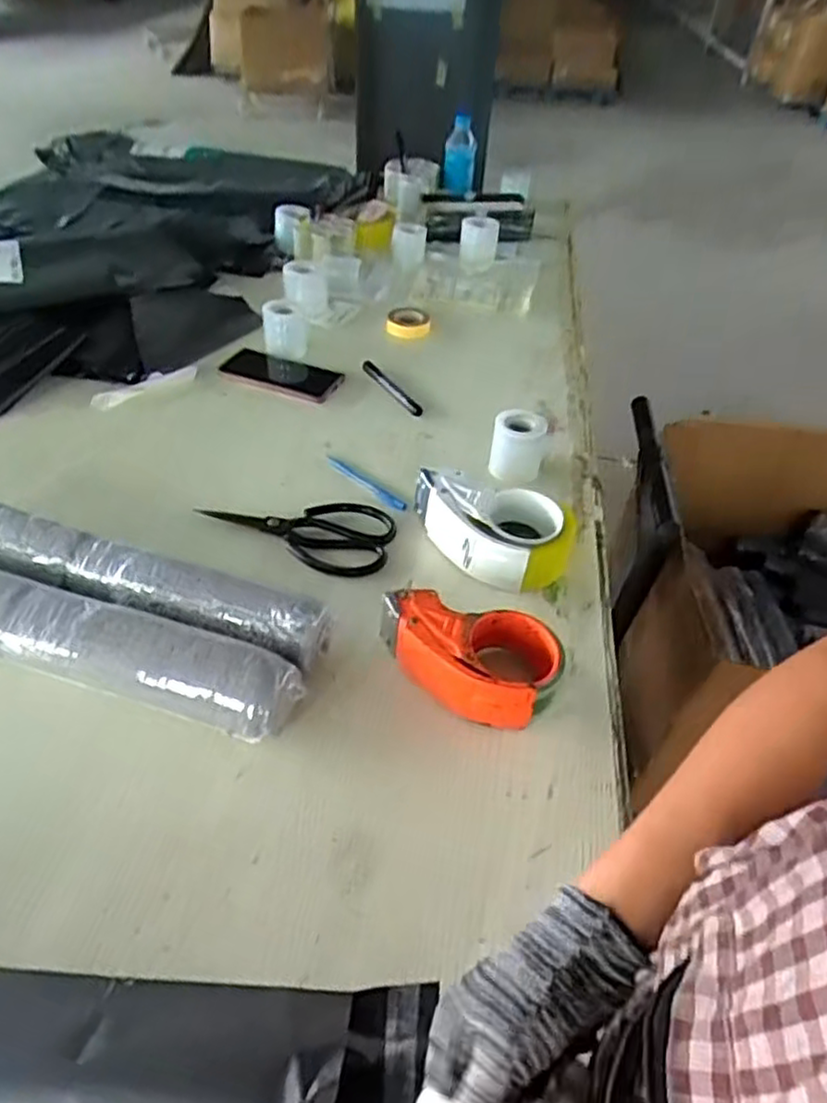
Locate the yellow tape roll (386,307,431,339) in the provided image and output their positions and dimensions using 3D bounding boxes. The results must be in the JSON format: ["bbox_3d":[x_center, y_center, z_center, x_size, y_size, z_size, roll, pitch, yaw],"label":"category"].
[{"bbox_3d":[-0.008,-0.343,1.053,0.068,0.022,0.077,3,43,-1],"label":"yellow tape roll"}]

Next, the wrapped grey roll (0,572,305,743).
[{"bbox_3d":[-0.287,0.073,0.594,0.397,0.069,0.070,13,44,9],"label":"wrapped grey roll"}]

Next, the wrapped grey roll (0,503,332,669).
[{"bbox_3d":[-0.261,0.025,0.632,0.386,0.065,0.061,15,44,11],"label":"wrapped grey roll"}]

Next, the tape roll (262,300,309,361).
[{"bbox_3d":[-0.179,-0.311,0.986,0.060,0.072,0.056,-4,44,-9],"label":"tape roll"}]

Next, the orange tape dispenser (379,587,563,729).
[{"bbox_3d":[0.045,0.087,0.600,0.157,0.063,0.088,12,44,8],"label":"orange tape dispenser"}]

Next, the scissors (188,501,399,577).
[{"bbox_3d":[-0.122,-0.026,0.742,0.196,0.020,0.098,13,44,9],"label":"scissors"}]

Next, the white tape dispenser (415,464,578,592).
[{"bbox_3d":[0.077,-0.021,0.713,0.166,0.061,0.093,11,44,7],"label":"white tape dispenser"}]

